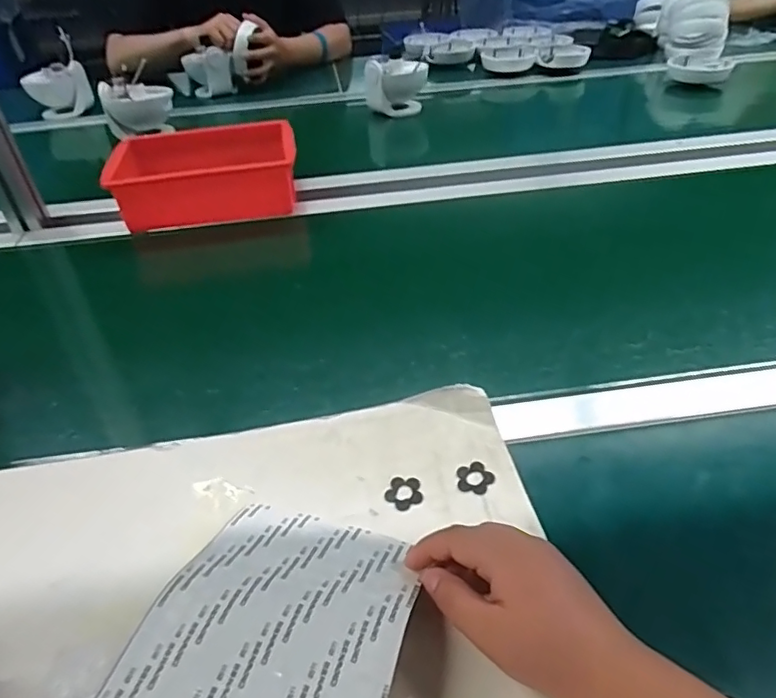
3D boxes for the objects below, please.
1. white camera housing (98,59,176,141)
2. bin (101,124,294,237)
[{"bbox_3d":[-0.437,-0.432,1.010,0.117,0.121,0.085,-23,43,-21],"label":"white camera housing"},{"bbox_3d":[-0.243,-0.228,0.785,0.240,0.078,0.149,-12,40,-9],"label":"bin"}]

